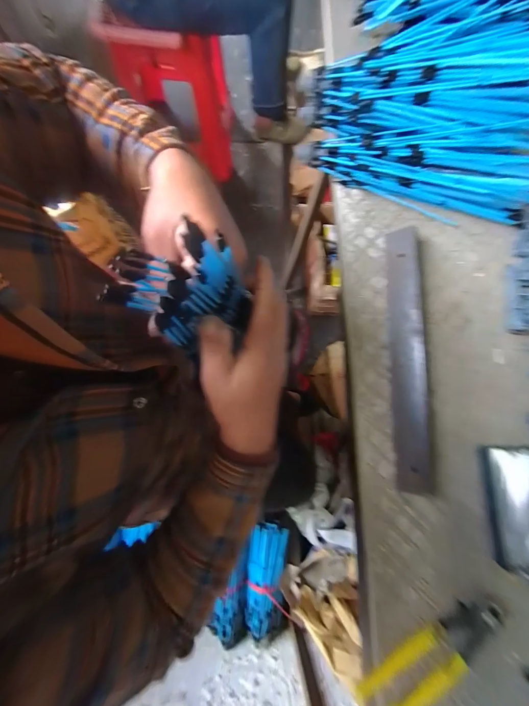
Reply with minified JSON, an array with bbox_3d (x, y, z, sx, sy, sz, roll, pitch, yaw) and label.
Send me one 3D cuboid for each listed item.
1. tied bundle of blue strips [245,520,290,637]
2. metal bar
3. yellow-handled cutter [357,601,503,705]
[{"bbox_3d":[-0.005,0.642,0.810,0.101,0.061,0.279,10,79,-2],"label":"tied bundle of blue strips"},{"bbox_3d":[0.172,-0.002,0.340,0.037,0.027,0.313,2,80,-3],"label":"metal bar"},{"bbox_3d":[0.169,0.307,0.287,0.163,0.013,0.044,-31,83,-8],"label":"yellow-handled cutter"}]

